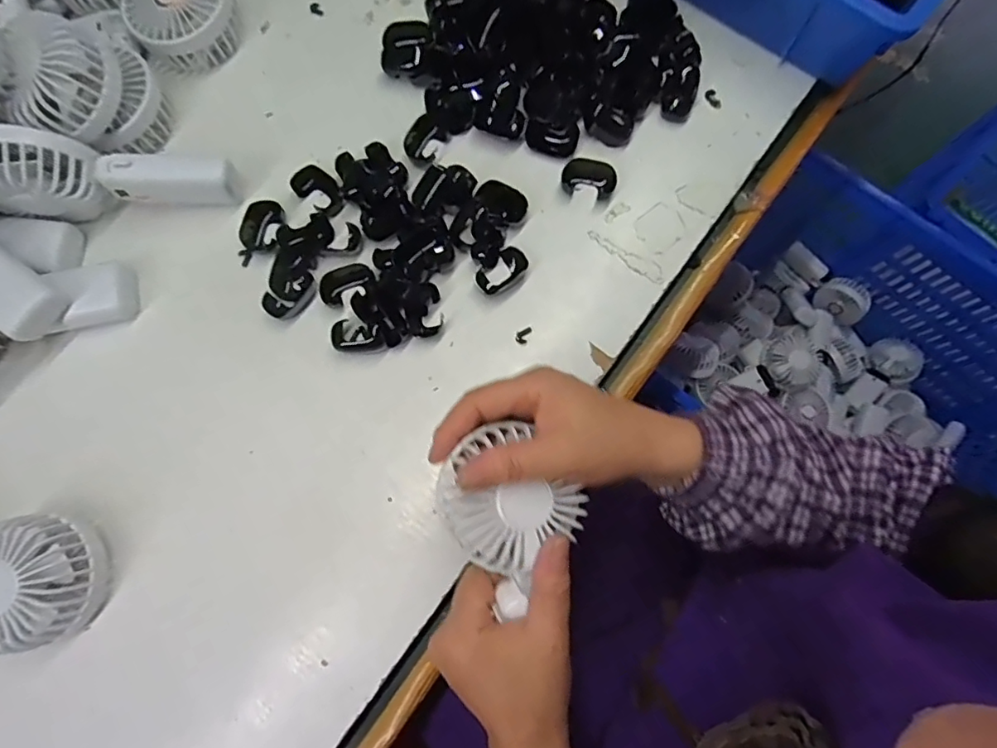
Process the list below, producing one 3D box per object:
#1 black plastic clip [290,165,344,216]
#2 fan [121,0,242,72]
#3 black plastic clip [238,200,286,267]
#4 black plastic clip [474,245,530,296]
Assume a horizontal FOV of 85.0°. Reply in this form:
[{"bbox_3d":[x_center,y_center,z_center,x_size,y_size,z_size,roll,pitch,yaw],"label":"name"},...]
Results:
[{"bbox_3d":[-0.142,-0.145,0.436,0.029,0.016,0.041,-40,80,-7],"label":"black plastic clip"},{"bbox_3d":[-0.263,-0.301,0.454,0.082,0.044,0.079,-38,80,-6],"label":"fan"},{"bbox_3d":[-0.190,-0.113,0.434,0.029,0.014,0.050,16,79,5],"label":"black plastic clip"},{"bbox_3d":[0.003,-0.079,0.418,0.043,0.010,0.025,-40,80,-7],"label":"black plastic clip"}]

